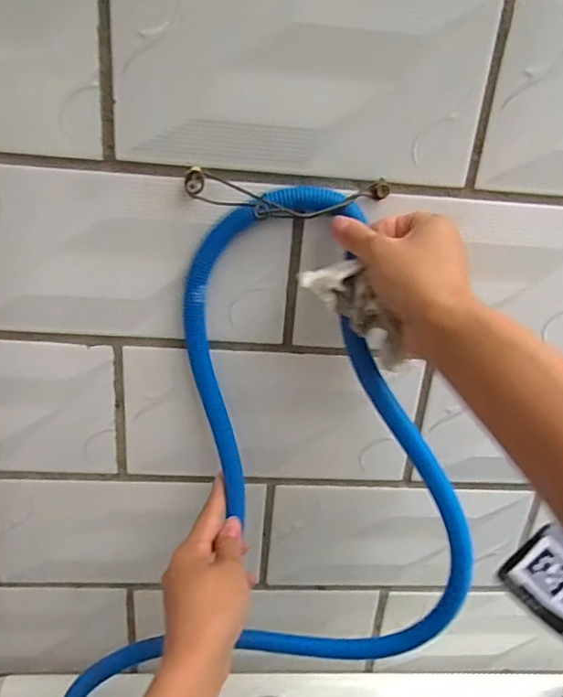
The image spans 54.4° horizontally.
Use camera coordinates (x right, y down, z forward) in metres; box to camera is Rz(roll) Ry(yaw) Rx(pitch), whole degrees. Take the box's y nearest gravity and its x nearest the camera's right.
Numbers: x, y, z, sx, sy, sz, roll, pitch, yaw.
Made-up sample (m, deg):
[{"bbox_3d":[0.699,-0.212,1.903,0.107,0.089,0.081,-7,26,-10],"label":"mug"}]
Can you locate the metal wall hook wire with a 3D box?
[{"bbox_3d":[0.006,-0.108,0.392,0.148,0.025,0.032,1,25,-6],"label":"metal wall hook wire"}]

